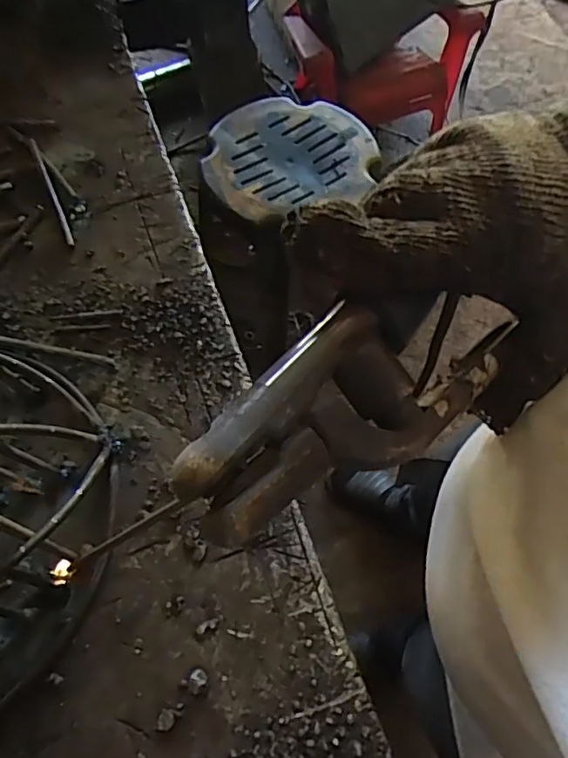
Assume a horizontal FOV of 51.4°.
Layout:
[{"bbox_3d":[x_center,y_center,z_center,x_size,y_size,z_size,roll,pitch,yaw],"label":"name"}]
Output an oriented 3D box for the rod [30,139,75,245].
[{"bbox_3d":[-0.171,-0.140,0.431,0.004,0.006,0.105,-23,67,-11],"label":"rod"}]

